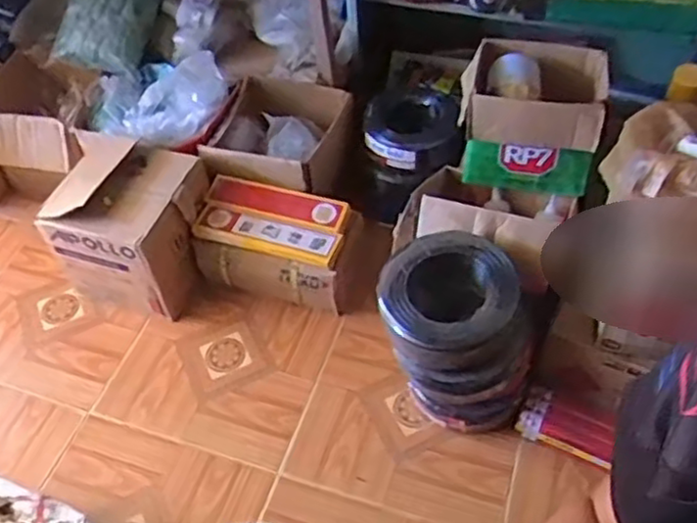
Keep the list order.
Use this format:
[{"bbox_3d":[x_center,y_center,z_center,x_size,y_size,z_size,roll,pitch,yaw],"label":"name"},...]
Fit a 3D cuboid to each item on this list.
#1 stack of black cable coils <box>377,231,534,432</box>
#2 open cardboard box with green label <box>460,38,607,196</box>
[{"bbox_3d":[0.182,0.133,1.219,0.235,0.295,0.234,-8,50,-2],"label":"stack of black cable coils"},{"bbox_3d":[0.349,-0.283,1.319,0.239,0.203,0.256,9,52,11],"label":"open cardboard box with green label"}]

